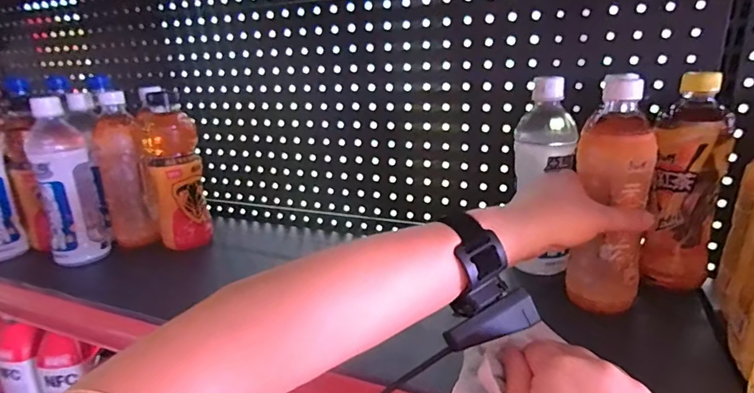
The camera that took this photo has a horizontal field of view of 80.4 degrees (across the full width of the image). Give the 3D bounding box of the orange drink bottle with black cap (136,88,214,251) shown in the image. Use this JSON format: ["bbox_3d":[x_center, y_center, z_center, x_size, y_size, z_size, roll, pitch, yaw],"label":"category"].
[{"bbox_3d":[-0.276,-0.032,0.611,0.068,0.210,0.068,-12,21,-24],"label":"orange drink bottle with black cap"}]

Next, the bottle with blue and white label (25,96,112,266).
[{"bbox_3d":[-0.405,-0.018,0.581,0.059,0.208,0.057,-10,21,-19],"label":"bottle with blue and white label"}]

